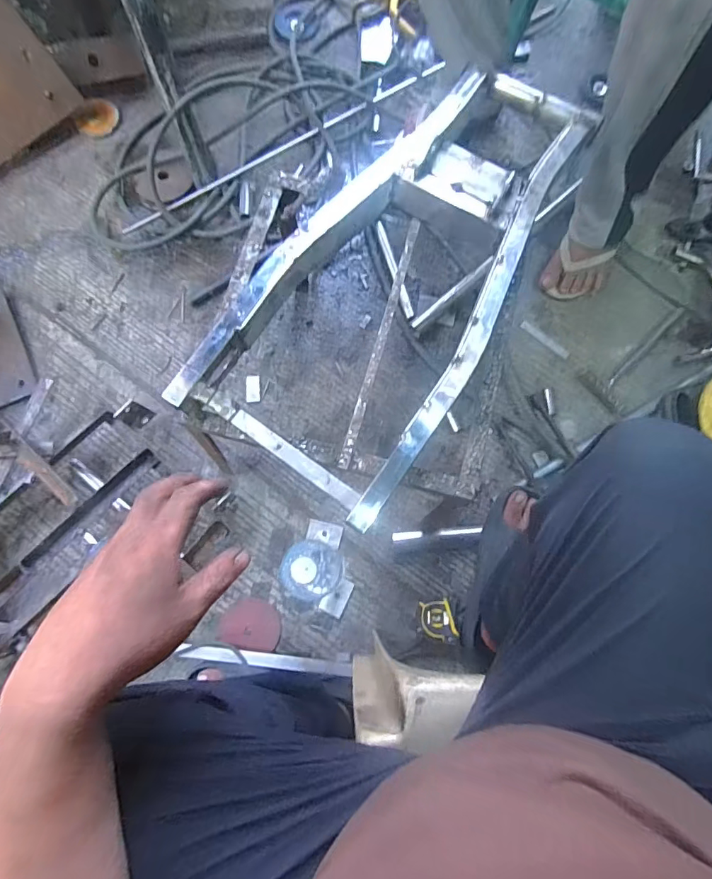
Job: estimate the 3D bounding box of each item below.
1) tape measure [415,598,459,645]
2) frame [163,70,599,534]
[{"bbox_3d":[0.133,0.294,0.756,0.058,0.033,0.062,5,77,0],"label":"tape measure"},{"bbox_3d":[0.069,-0.221,0.574,0.269,0.060,0.601,33,79,6],"label":"frame"}]

